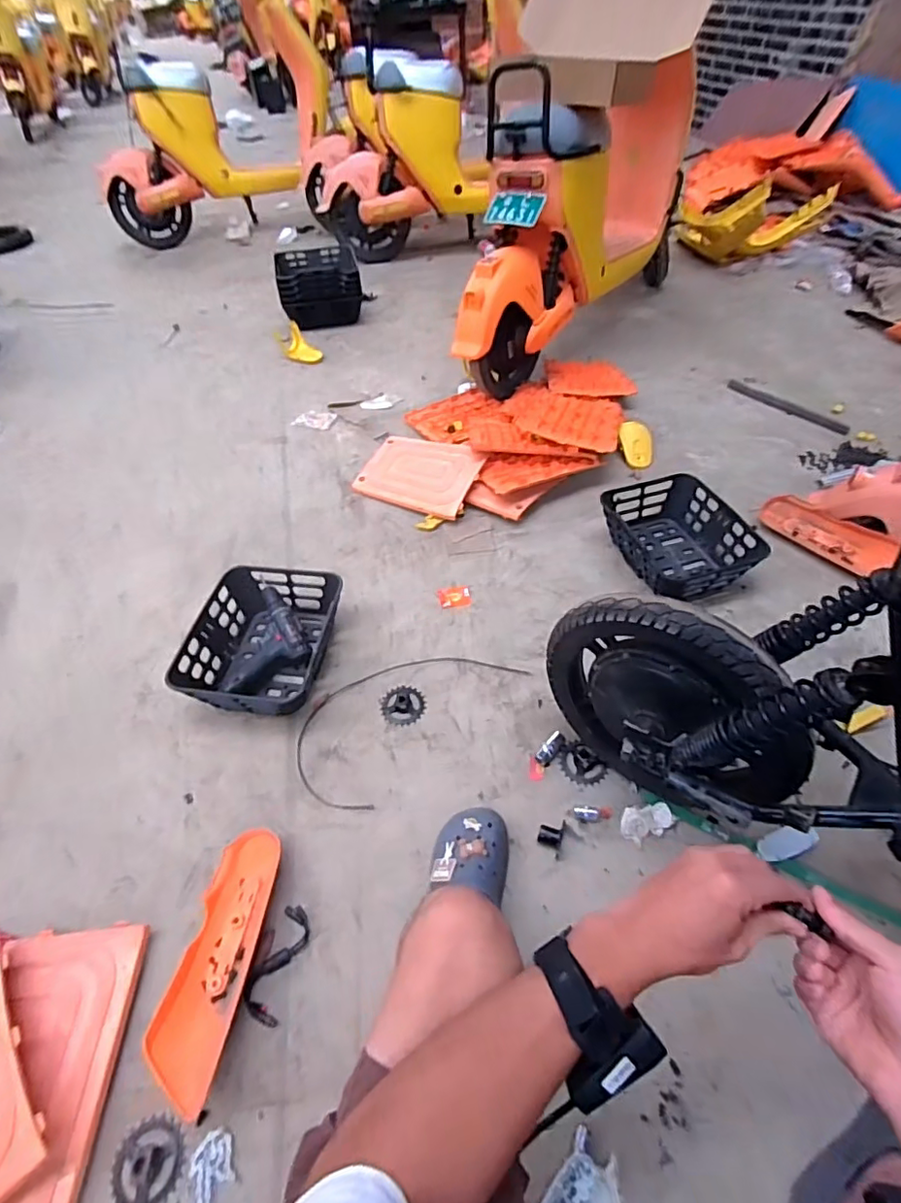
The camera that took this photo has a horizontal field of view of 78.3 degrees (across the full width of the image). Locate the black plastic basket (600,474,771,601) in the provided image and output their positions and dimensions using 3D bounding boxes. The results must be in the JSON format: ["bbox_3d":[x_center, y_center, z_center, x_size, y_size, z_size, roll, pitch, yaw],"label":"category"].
[{"bbox_3d":[0.534,-0.154,1.326,0.275,0.115,0.327,-18,52,-13],"label":"black plastic basket"}]

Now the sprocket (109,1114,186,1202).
[{"bbox_3d":[-0.368,0.685,0.673,0.086,0.005,0.086,-1,50,1],"label":"sprocket"}]

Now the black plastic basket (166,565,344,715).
[{"bbox_3d":[-0.372,0.080,1.128,0.273,0.107,0.332,8,51,9],"label":"black plastic basket"}]

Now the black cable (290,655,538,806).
[{"bbox_3d":[-0.092,0.203,1.078,0.452,0.013,0.239,-36,58,-25],"label":"black cable"}]

